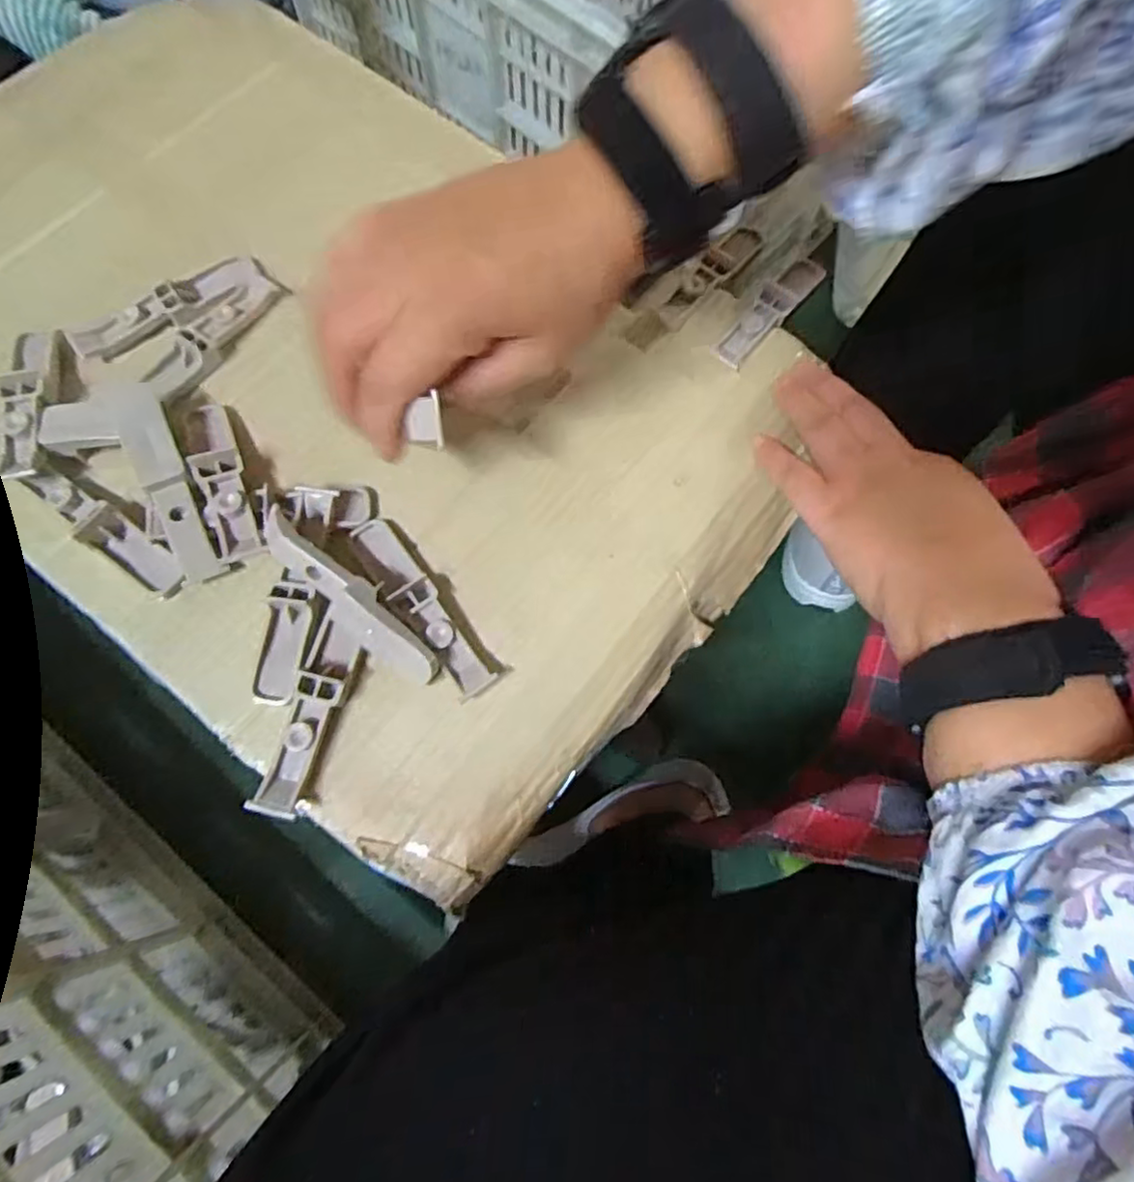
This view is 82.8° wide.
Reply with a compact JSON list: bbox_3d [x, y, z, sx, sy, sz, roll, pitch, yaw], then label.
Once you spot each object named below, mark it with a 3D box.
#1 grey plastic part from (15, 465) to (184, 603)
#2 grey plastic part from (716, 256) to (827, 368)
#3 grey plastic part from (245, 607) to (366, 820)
[{"bbox_3d":[-0.214,-0.029,0.298,0.090,0.014,0.019,34,75,8],"label":"grey plastic part"},{"bbox_3d":[0.112,-0.155,0.355,0.020,0.009,0.082,43,77,10],"label":"grey plastic part"},{"bbox_3d":[-0.108,0.053,0.276,0.020,0.016,0.081,14,73,2],"label":"grey plastic part"}]

